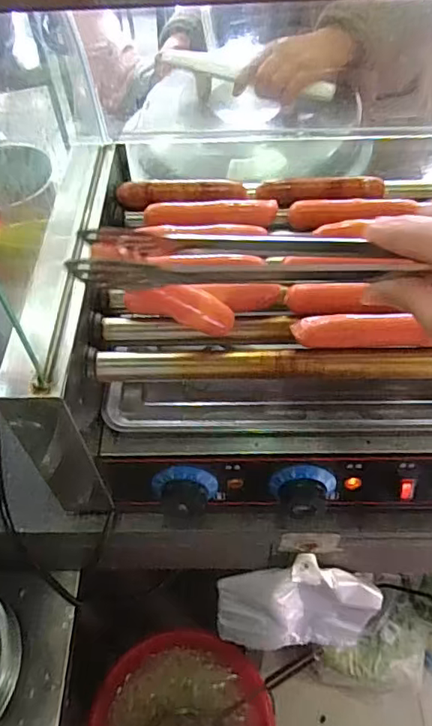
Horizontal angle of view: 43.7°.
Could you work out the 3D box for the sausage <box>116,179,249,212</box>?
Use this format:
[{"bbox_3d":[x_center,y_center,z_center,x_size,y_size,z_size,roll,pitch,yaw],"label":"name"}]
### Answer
[{"bbox_3d":[-0.033,-0.170,0.534,0.125,0.020,0.020,-5,53,-2],"label":"sausage"}]

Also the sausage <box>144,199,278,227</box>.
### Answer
[{"bbox_3d":[-0.005,-0.143,0.514,0.123,0.018,0.022,-1,53,1],"label":"sausage"}]

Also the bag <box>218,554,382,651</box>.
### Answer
[{"bbox_3d":[0.095,0.290,0.645,0.181,0.229,0.051,-2,53,1],"label":"bag"}]

